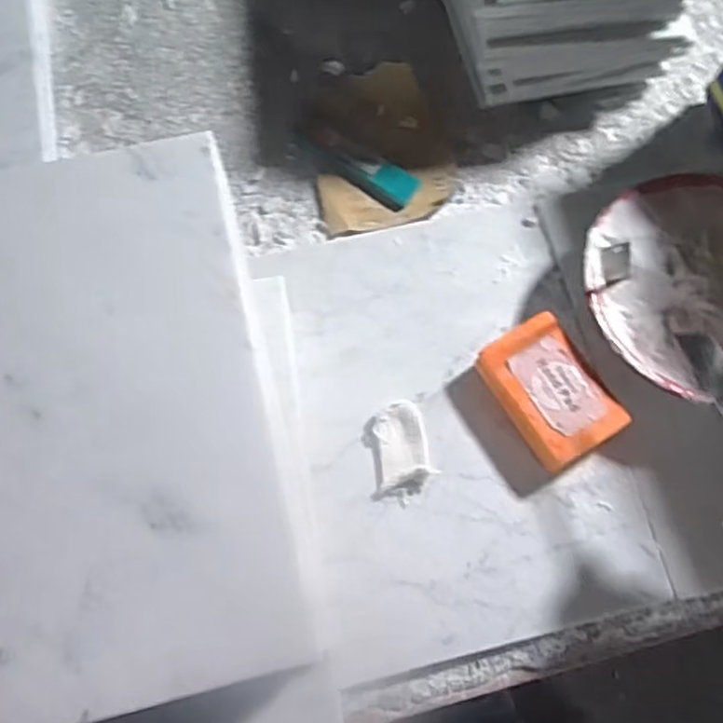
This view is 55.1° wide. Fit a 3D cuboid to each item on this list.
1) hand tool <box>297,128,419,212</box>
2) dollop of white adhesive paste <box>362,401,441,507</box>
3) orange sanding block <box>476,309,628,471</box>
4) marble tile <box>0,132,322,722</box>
[{"bbox_3d":[-0.004,-0.155,0.547,0.101,0.010,0.034,31,73,11],"label":"hand tool"},{"bbox_3d":[0.025,0.059,0.462,0.041,0.015,0.062,-12,70,-4],"label":"dollop of white adhesive paste"},{"bbox_3d":[0.126,0.021,0.468,0.060,0.029,0.093,-30,72,-10],"label":"orange sanding block"},{"bbox_3d":[-0.126,0.018,0.365,0.152,0.009,0.297,-13,70,-4],"label":"marble tile"}]

